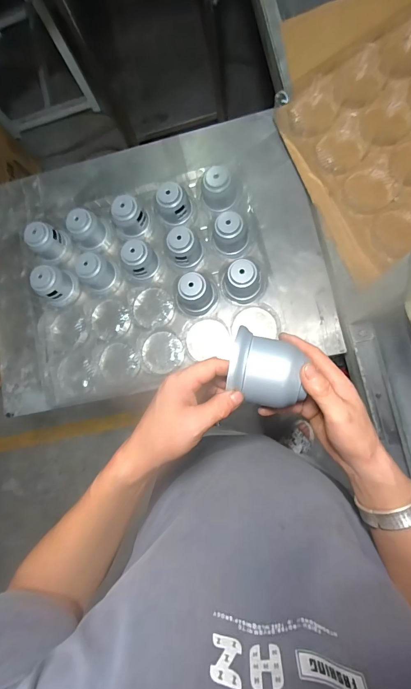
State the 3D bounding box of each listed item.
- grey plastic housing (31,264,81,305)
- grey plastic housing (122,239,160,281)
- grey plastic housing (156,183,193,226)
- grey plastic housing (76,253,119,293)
[{"bbox_3d":[-0.344,-0.136,0.730,0.070,0.089,0.085,27,88,10],"label":"grey plastic housing"},{"bbox_3d":[-0.147,-0.188,0.715,0.069,0.083,0.074,37,90,10],"label":"grey plastic housing"},{"bbox_3d":[-0.071,-0.313,0.717,0.069,0.089,0.074,41,90,10],"label":"grey plastic housing"},{"bbox_3d":[-0.240,-0.160,0.714,0.062,0.091,0.062,-1,84,8],"label":"grey plastic housing"}]

